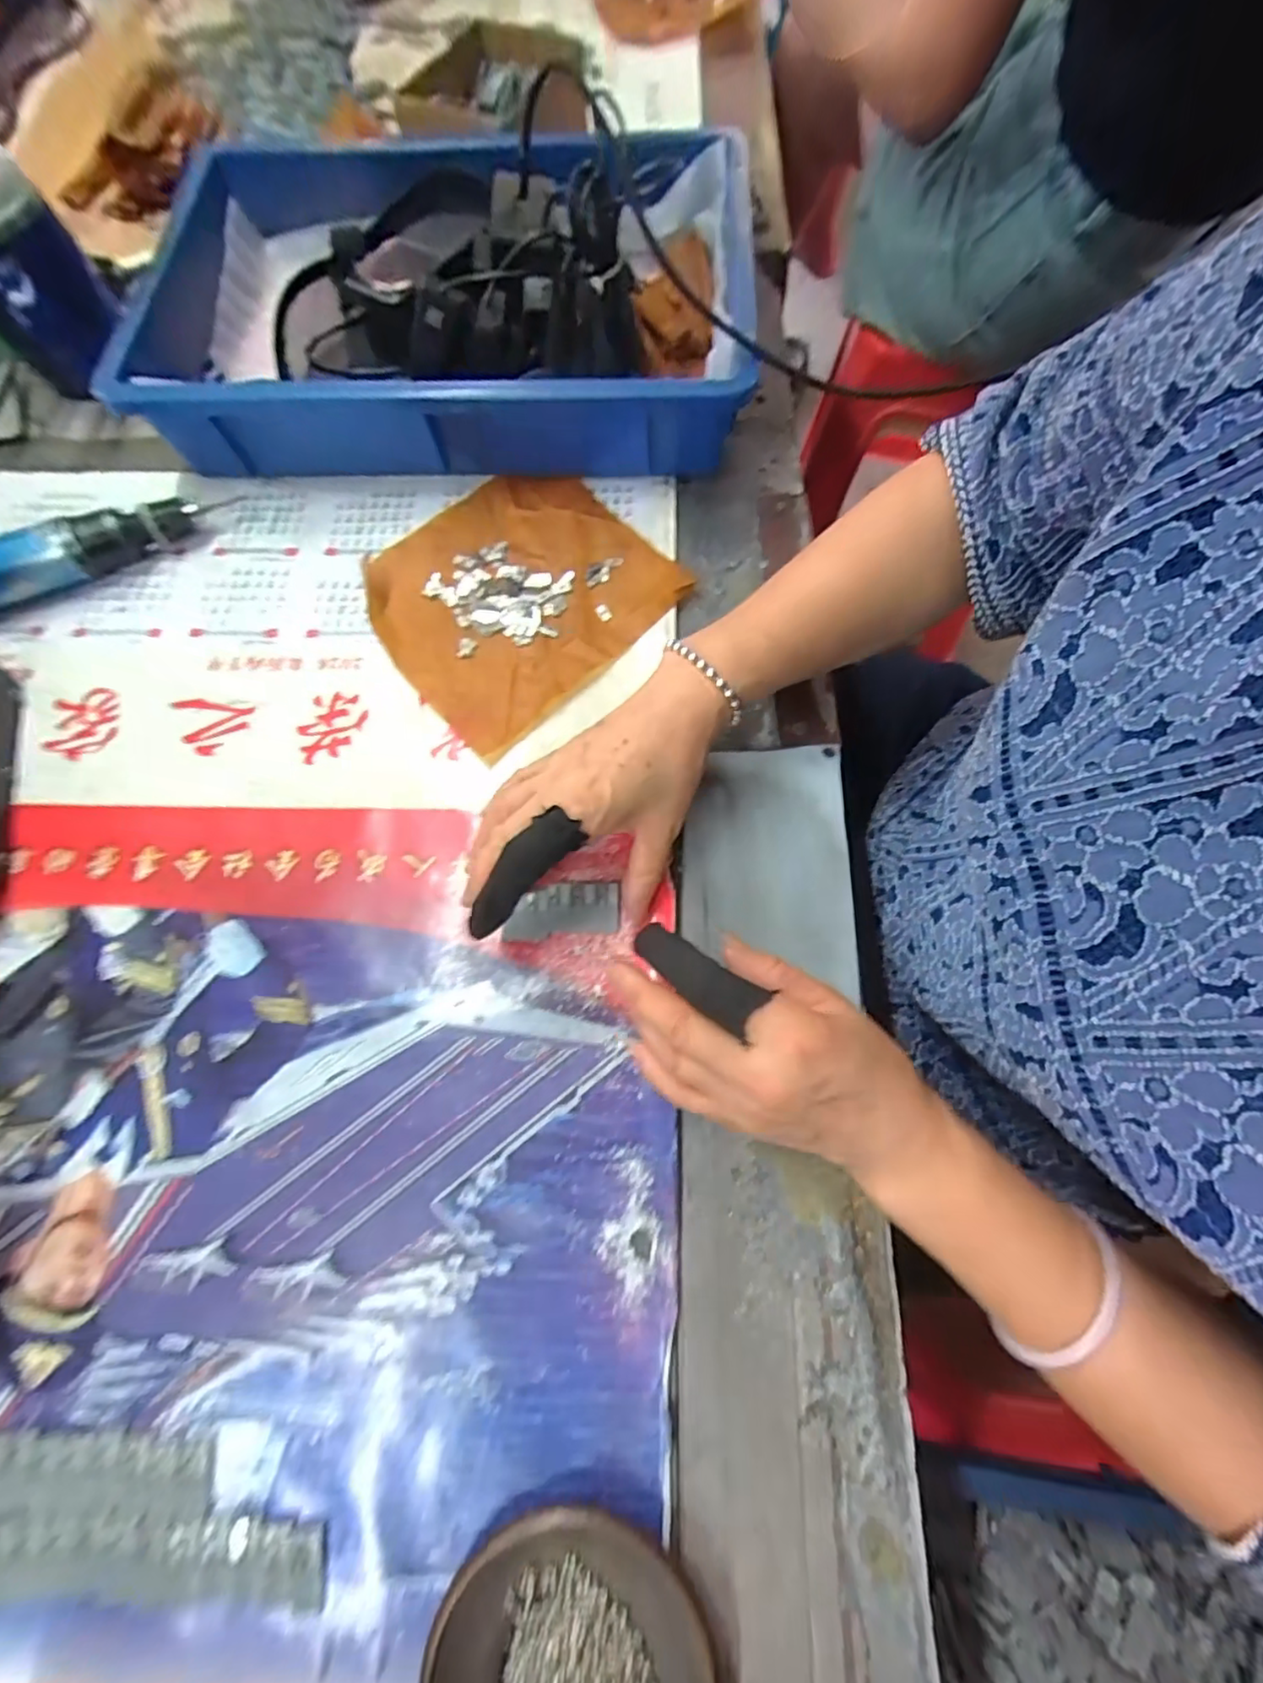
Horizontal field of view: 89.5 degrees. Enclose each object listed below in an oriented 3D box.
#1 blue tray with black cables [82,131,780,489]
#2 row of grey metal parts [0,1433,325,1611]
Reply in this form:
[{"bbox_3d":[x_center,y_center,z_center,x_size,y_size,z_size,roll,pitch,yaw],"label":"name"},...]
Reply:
[{"bbox_3d":[-0.130,-0.415,0.474,0.428,0.100,0.298,2,70,3],"label":"blue tray with black cables"},{"bbox_3d":[-0.231,0.296,0.279,0.193,0.004,0.055,0,70,2],"label":"row of grey metal parts"}]

